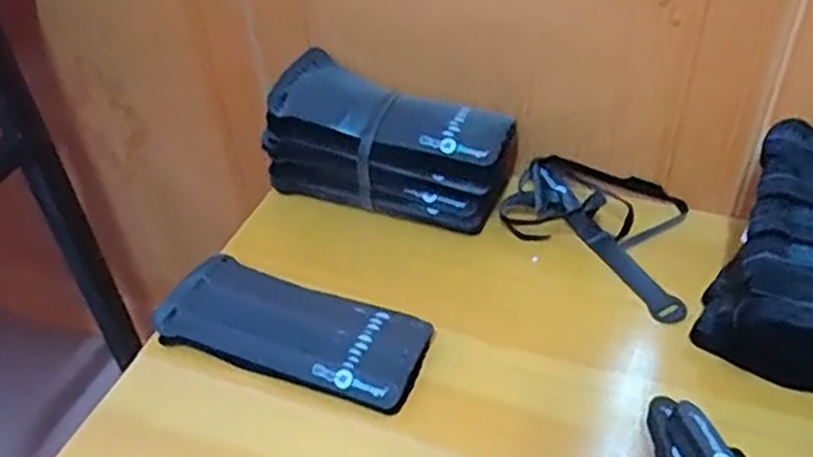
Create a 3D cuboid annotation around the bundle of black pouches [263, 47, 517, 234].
[{"bbox_3d":[-0.014,-0.070,0.658,0.205,0.111,0.085,14,46,19],"label":"bundle of black pouches"}]

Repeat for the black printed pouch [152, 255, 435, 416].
[{"bbox_3d":[-0.083,0.072,0.557,0.196,0.019,0.083,14,44,19],"label":"black printed pouch"}]

